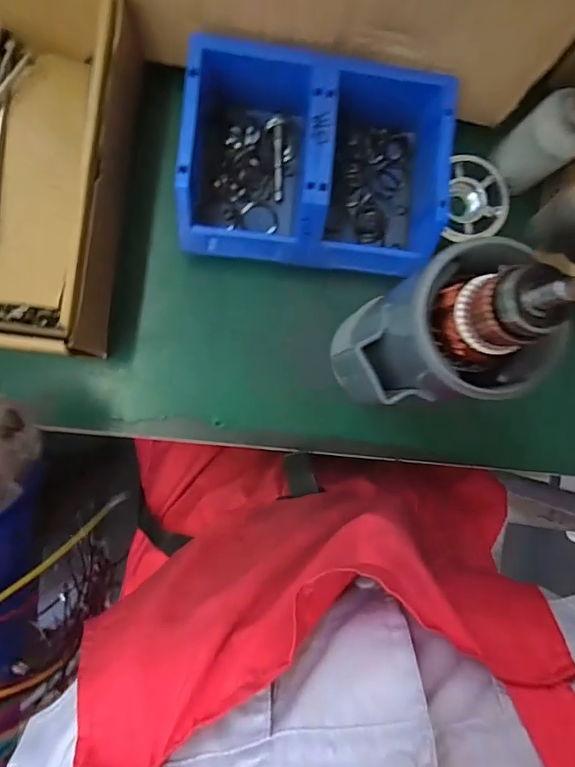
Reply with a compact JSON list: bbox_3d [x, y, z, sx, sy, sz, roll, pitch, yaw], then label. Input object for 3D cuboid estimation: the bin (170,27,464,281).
[{"bbox_3d":[0.021,-0.187,0.410,0.207,0.077,0.170,6,87,-6],"label":"bin"}]

